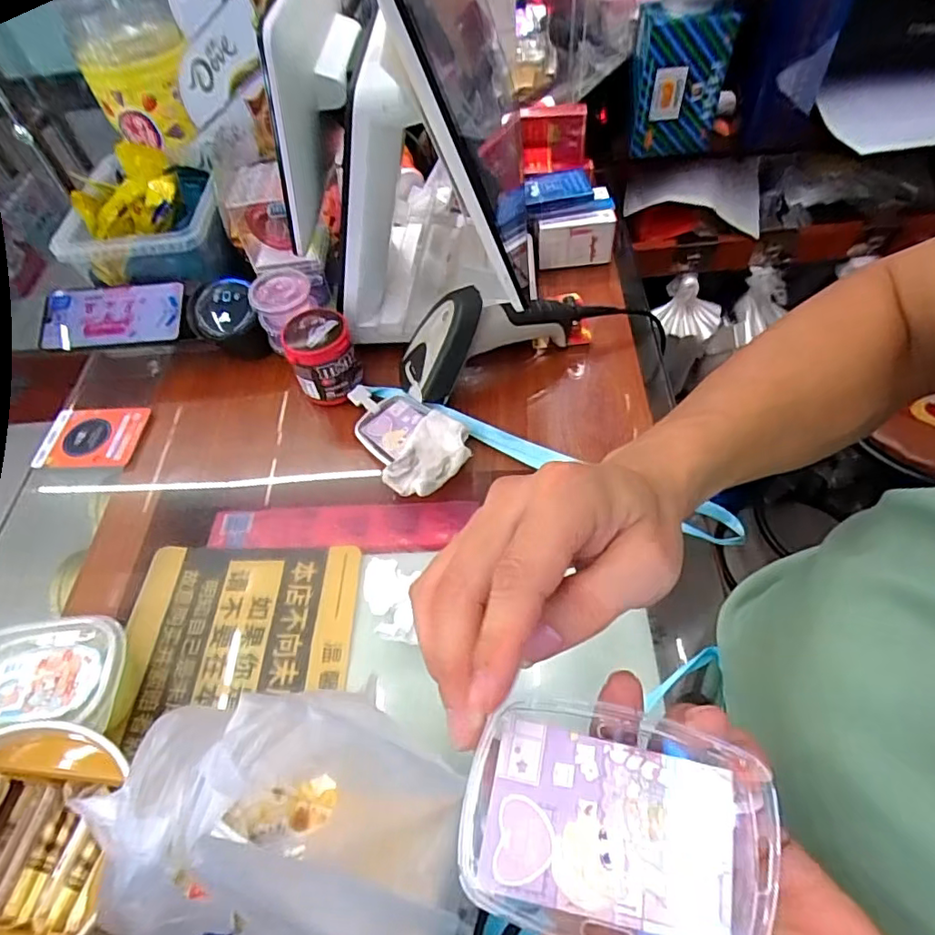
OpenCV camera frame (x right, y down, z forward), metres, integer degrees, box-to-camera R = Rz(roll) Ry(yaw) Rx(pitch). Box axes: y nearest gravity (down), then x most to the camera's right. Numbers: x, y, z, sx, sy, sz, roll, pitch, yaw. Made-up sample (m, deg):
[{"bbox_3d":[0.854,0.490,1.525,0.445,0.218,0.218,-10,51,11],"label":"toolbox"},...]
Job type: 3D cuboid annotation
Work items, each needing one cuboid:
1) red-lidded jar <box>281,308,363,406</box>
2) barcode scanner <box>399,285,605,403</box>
[{"bbox_3d":[-0.147,-0.115,0.586,0.066,0.074,0.070,-20,56,-9],"label":"red-lidded jar"},{"bbox_3d":[0.030,-0.142,0.578,0.209,0.097,0.059,-23,56,-11],"label":"barcode scanner"}]

